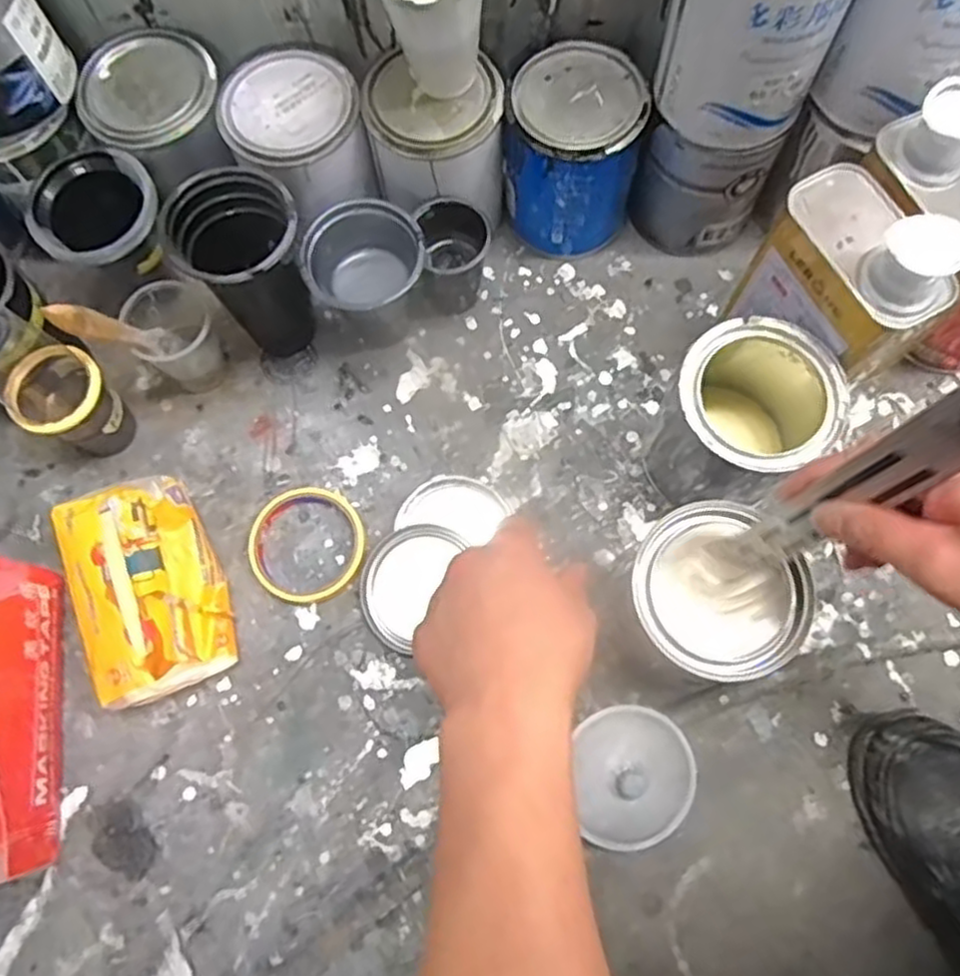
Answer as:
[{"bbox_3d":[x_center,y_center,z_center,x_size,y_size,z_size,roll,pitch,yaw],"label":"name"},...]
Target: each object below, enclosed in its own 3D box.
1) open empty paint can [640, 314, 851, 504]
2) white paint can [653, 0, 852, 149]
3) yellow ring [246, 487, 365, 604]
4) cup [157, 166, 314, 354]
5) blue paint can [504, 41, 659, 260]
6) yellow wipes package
[{"bbox_3d":[0.189,-0.051,0.546,0.112,0.131,0.110,0,73,1],"label":"open empty paint can"},{"bbox_3d":[0.186,-0.318,0.485,0.101,0.133,0.109,0,72,1],"label":"white paint can"},{"bbox_3d":[-0.138,0.044,0.586,0.090,0.014,0.091,0,73,1],"label":"yellow ring"},{"bbox_3d":[-0.173,-0.163,0.583,0.087,0.158,0.084,0,73,1],"label":"cup"},{"bbox_3d":[0.077,-0.274,0.615,0.105,0.136,0.099,0,73,1],"label":"blue paint can"},{"bbox_3d":[-0.252,0.077,0.557,0.098,0.063,0.160,-26,75,-7],"label":"yellow wipes package"}]

